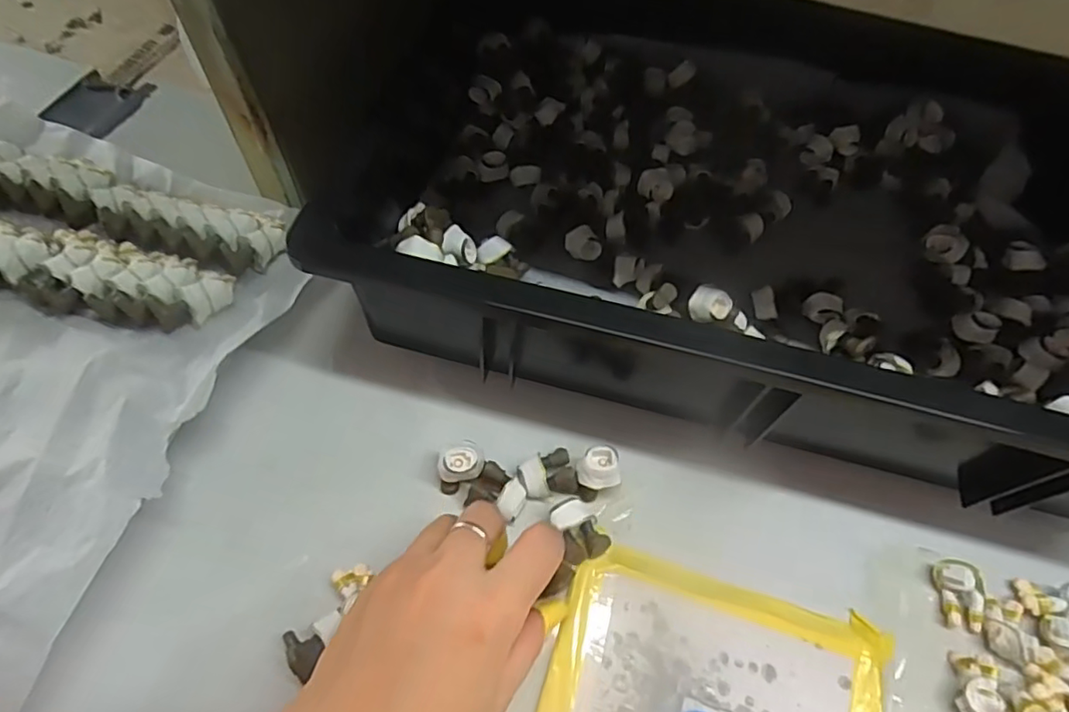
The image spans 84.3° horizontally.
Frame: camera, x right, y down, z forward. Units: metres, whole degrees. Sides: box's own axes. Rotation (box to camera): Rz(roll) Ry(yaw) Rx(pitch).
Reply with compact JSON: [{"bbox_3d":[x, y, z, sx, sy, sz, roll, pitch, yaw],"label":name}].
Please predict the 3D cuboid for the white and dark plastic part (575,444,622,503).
[{"bbox_3d":[0.032,0.062,0.308,0.024,0.026,0.020,-17,62,-13],"label":"white and dark plastic part"}]

